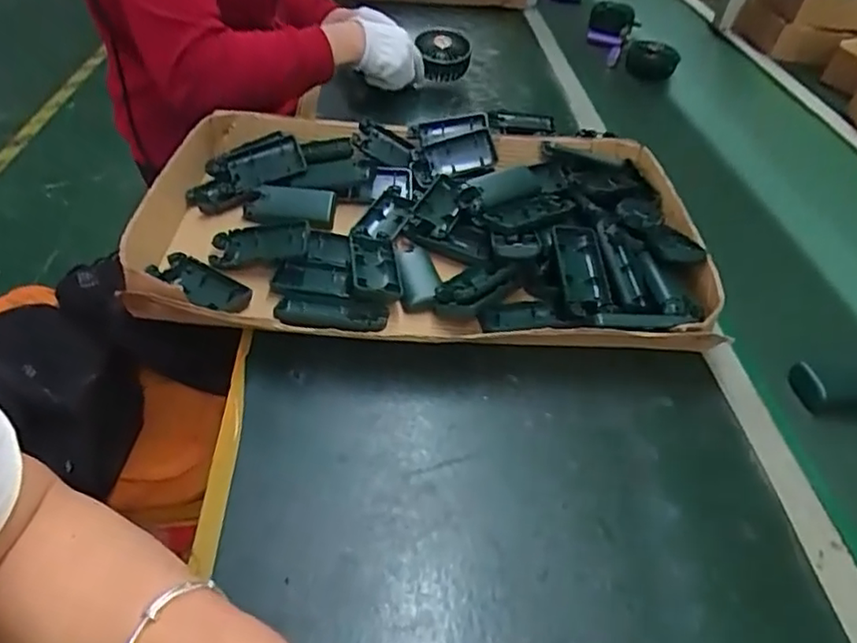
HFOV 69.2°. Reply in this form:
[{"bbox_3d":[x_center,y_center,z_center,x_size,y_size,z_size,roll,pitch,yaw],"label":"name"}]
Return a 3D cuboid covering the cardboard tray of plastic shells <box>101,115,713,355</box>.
[{"bbox_3d":[-0.037,-0.098,0.625,0.576,0.065,0.330,0,43,-4],"label":"cardboard tray of plastic shells"}]

